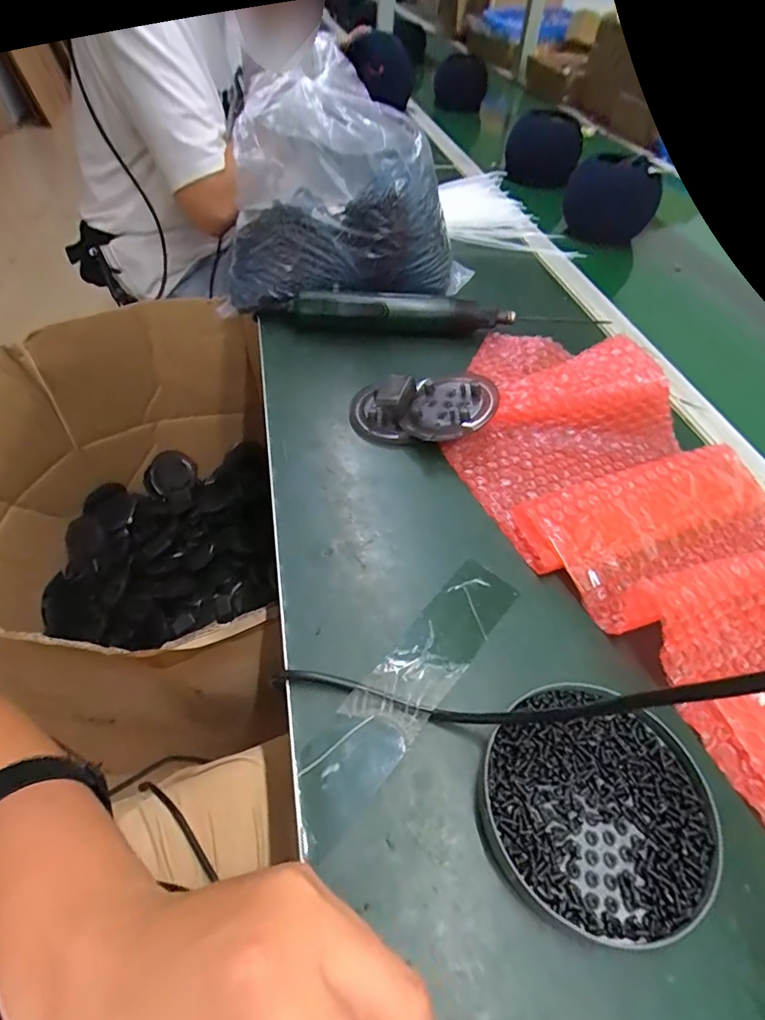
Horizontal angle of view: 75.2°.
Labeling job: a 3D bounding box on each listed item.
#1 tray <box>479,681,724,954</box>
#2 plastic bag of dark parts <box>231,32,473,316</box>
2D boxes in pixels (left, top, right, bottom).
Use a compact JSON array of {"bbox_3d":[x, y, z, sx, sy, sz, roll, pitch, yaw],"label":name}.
[{"bbox_3d":[0.110,0.151,0.258,0.109,0.022,0.113,2,50,-2],"label":"tray"},{"bbox_3d":[-0.034,-0.343,0.545,0.267,0.188,0.173,7,50,2],"label":"plastic bag of dark parts"}]

